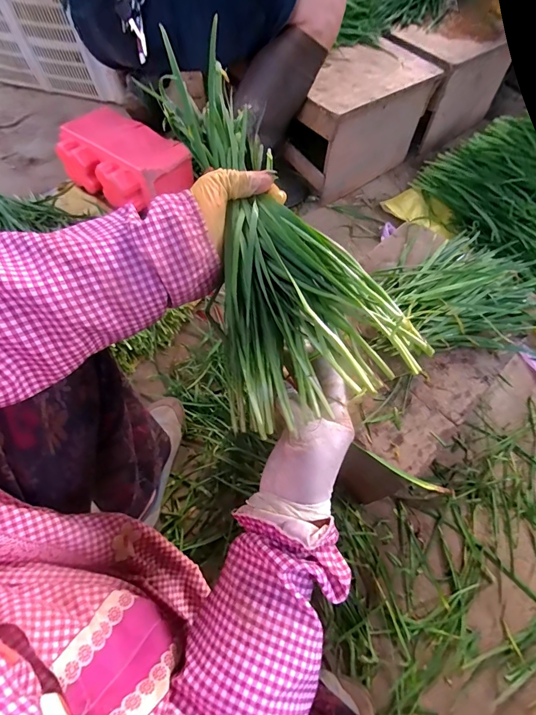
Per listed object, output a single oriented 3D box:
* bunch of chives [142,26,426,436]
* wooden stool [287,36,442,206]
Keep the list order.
[{"bbox_3d":[-0.018,-0.108,0.314,0.105,0.108,0.319,-20,75,-14],"label":"bunch of chives"},{"bbox_3d":[0.223,-0.645,1.023,0.401,0.250,0.225,-35,69,-19],"label":"wooden stool"}]

